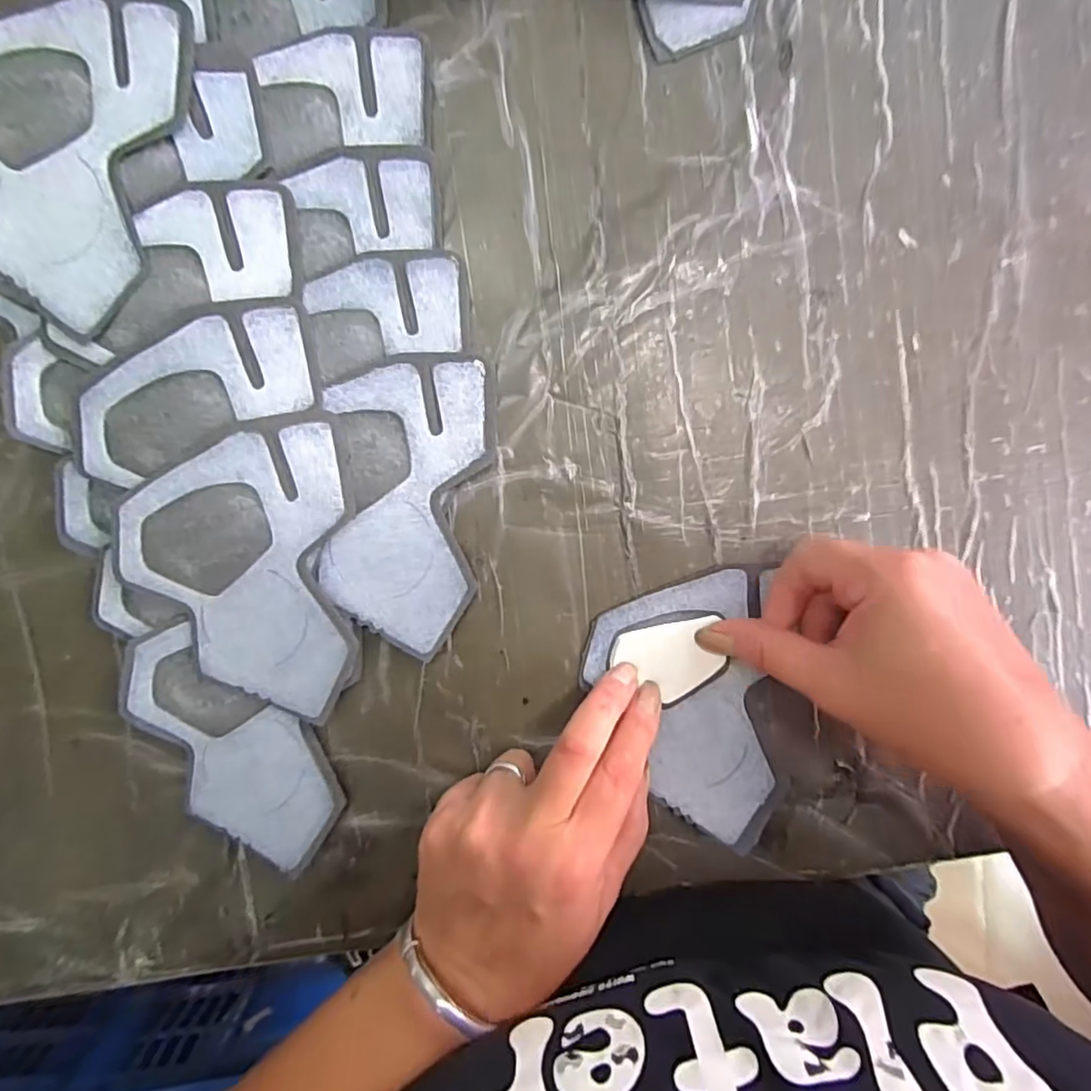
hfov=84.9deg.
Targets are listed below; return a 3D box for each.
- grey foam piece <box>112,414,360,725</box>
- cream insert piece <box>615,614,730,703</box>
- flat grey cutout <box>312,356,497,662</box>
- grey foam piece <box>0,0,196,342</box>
[{"bbox_3d":[-0.136,0.012,0.266,0.099,0.009,0.129,-4,95,-1],"label":"grey foam piece"},{"bbox_3d":[0.057,0.054,0.279,0.048,0.004,0.034,-11,85,2],"label":"cream insert piece"},{"bbox_3d":[-0.063,-0.019,0.270,0.071,0.007,0.130,5,95,-2],"label":"flat grey cutout"},{"bbox_3d":[-0.207,-0.164,0.249,0.102,0.014,0.132,16,95,-3],"label":"grey foam piece"}]

